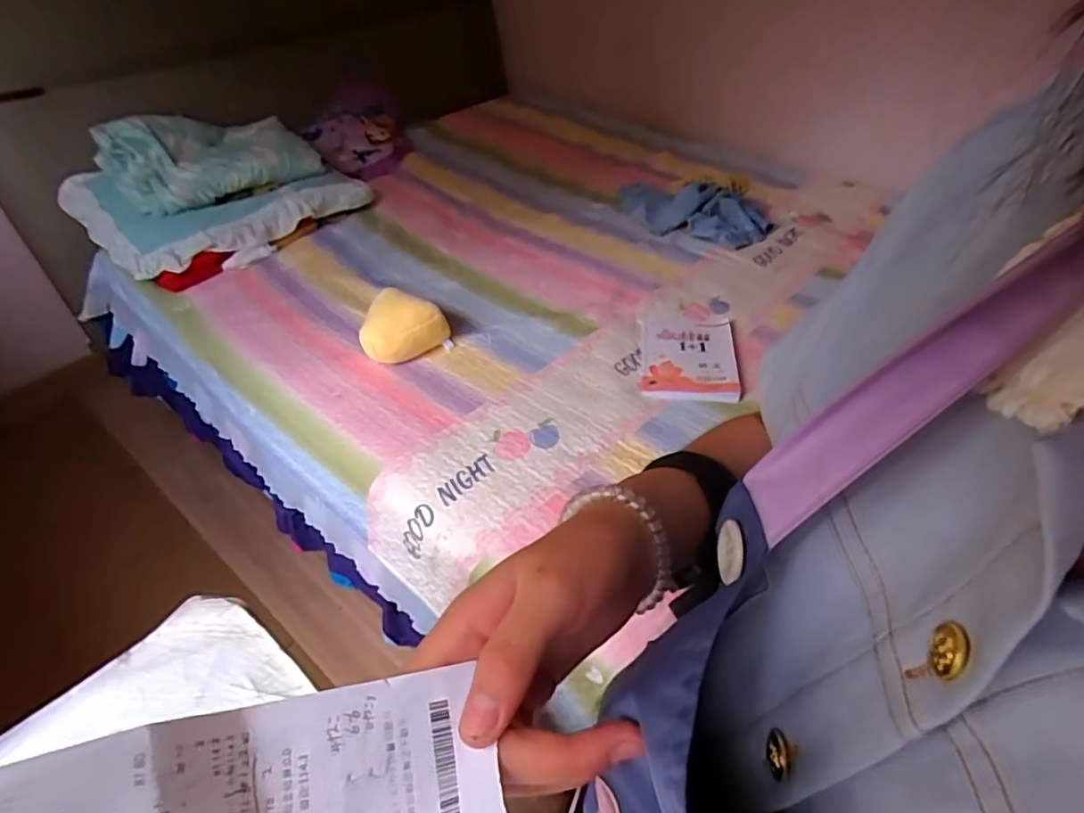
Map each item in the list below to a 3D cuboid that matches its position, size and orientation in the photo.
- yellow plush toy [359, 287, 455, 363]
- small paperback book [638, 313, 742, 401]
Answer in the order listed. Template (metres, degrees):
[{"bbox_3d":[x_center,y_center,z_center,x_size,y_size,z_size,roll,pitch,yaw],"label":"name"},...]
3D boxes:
[{"bbox_3d":[-0.316,-0.183,1.367,0.204,0.113,0.135,-21,45,-23],"label":"yellow plush toy"},{"bbox_3d":[0.333,-0.126,1.382,0.215,0.026,0.321,7,41,8],"label":"small paperback book"}]

